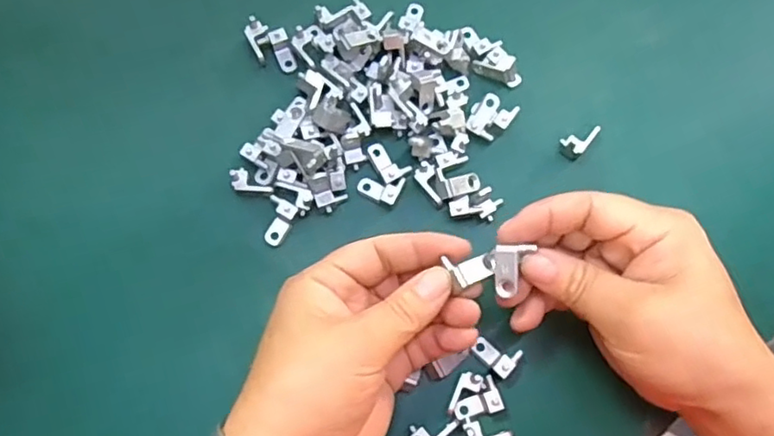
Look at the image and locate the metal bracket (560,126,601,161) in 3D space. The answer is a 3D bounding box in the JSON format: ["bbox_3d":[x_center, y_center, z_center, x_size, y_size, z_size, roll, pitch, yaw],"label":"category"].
[{"bbox_3d":[0.106,-0.044,0.333,0.013,0.010,0.023,41,79,9],"label":"metal bracket"}]

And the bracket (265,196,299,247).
[{"bbox_3d":[-0.058,0.003,0.320,0.015,0.005,0.024,21,101,5],"label":"bracket"}]

